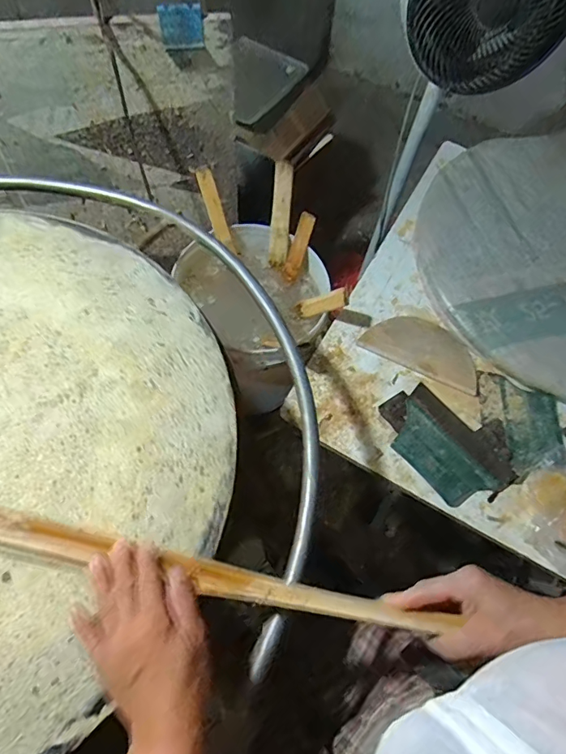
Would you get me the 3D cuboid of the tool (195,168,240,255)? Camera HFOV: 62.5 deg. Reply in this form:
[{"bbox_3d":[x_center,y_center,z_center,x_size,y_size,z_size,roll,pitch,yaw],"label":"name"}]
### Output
[{"bbox_3d":[-0.122,-0.300,0.865,0.030,0.156,0.022,-30,31,-17],"label":"tool"}]

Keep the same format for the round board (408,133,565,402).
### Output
[{"bbox_3d":[0.596,-0.246,0.888,0.630,0.028,0.613,35,66,13],"label":"round board"}]

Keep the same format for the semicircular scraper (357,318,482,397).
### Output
[{"bbox_3d":[0.250,-0.053,0.819,0.205,0.011,0.103,26,64,10],"label":"semicircular scraper"}]

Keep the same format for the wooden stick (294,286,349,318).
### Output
[{"bbox_3d":[0.066,-0.128,0.820,0.007,0.140,0.031,-15,95,-37],"label":"wooden stick"}]

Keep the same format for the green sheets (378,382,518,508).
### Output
[{"bbox_3d":[0.249,0.106,0.733,0.123,0.013,0.208,-36,71,-19],"label":"green sheets"}]

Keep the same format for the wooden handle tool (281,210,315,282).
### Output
[{"bbox_3d":[0.031,-0.248,0.891,0.033,0.129,0.019,25,29,9],"label":"wooden handle tool"}]

